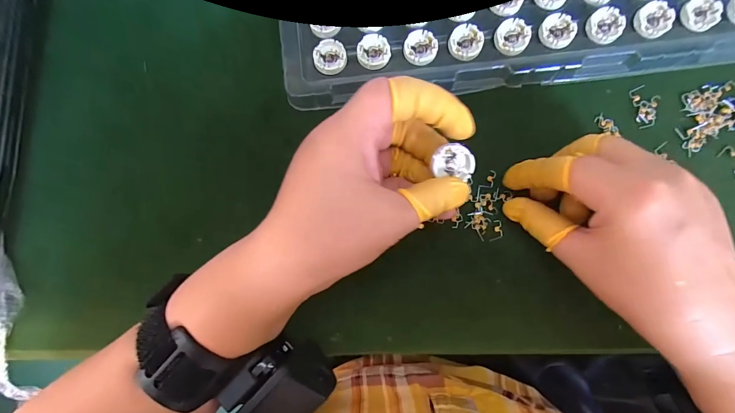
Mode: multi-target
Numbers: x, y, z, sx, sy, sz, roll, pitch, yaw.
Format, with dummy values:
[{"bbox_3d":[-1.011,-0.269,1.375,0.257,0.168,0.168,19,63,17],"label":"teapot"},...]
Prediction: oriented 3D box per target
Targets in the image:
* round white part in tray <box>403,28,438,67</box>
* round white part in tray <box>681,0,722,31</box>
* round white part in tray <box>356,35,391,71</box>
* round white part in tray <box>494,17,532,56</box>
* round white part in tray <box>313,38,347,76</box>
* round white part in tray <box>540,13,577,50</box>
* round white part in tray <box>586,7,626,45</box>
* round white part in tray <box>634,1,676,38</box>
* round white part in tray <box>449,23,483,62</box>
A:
[{"bbox_3d":[0.037,-0.110,0.238,0.023,0.004,0.024,0,83,3],"label":"round white part in tray"},{"bbox_3d":[0.225,-0.131,0.233,0.025,0.004,0.023,0,83,3],"label":"round white part in tray"},{"bbox_3d":[0.004,-0.107,0.239,0.023,0.004,0.024,-3,83,2],"label":"round white part in tray"},{"bbox_3d":[0.099,-0.116,0.236,0.023,0.004,0.025,0,83,3],"label":"round white part in tray"},{"bbox_3d":[-0.026,-0.104,0.239,0.022,0.004,0.024,1,83,3],"label":"round white part in tray"},{"bbox_3d":[0.129,-0.120,0.235,0.022,0.004,0.024,0,83,3],"label":"round white part in tray"},{"bbox_3d":[0.162,-0.123,0.234,0.025,0.004,0.023,0,83,3],"label":"round white part in tray"},{"bbox_3d":[0.194,-0.126,0.233,0.024,0.004,0.022,0,83,3],"label":"round white part in tray"},{"bbox_3d":[0.068,-0.113,0.238,0.023,0.004,0.025,0,83,3],"label":"round white part in tray"}]

